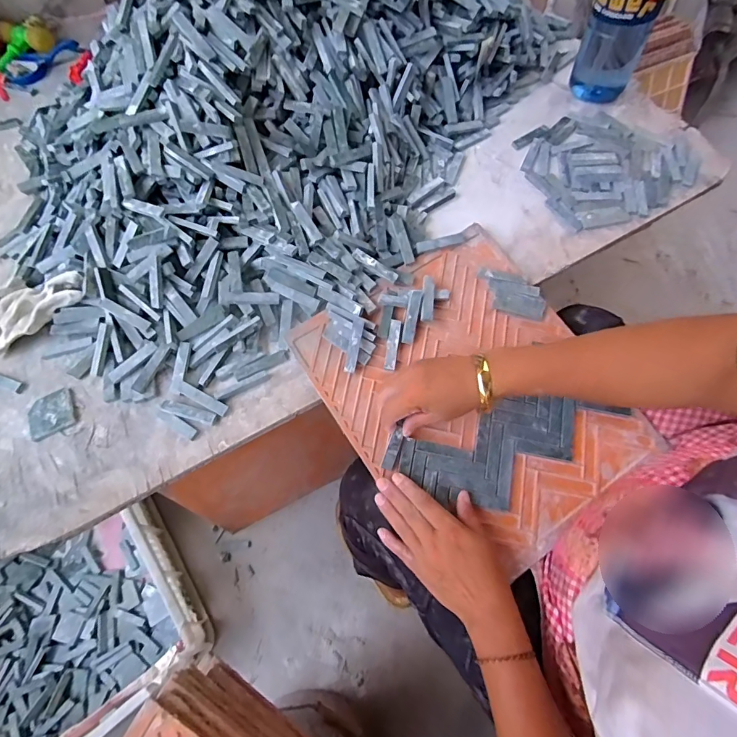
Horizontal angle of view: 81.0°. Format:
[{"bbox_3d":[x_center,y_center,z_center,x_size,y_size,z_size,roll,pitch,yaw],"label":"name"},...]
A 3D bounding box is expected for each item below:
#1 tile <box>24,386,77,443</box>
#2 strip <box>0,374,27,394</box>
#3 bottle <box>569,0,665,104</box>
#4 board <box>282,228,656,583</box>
[{"bbox_3d":[-0.375,0.054,0.509,0.053,0.007,0.052,-30,68,-10],"label":"tile"},{"bbox_3d":[-0.452,0.014,0.531,0.068,0.005,0.015,18,68,10],"label":"strip"},{"bbox_3d":[0.364,-0.503,0.592,0.093,0.222,0.096,27,70,13],"label":"bottle"},{"bbox_3d":[0.119,0.024,0.489,0.286,0.021,0.336,-32,77,-10],"label":"board"}]

